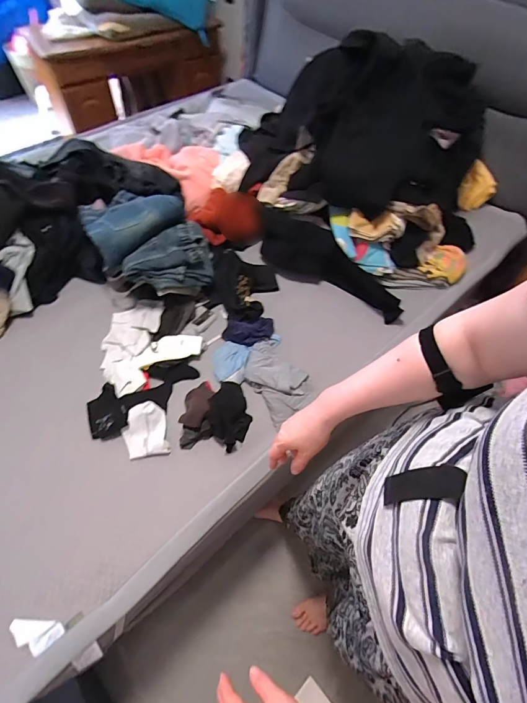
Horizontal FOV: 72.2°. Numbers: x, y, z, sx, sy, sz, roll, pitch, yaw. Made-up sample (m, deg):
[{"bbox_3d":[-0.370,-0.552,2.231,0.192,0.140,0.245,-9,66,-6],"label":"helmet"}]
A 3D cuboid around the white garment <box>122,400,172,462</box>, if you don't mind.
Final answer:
[{"bbox_3d":[-0.312,0.207,0.948,0.112,0.033,0.138,-13,60,-7],"label":"white garment"}]

